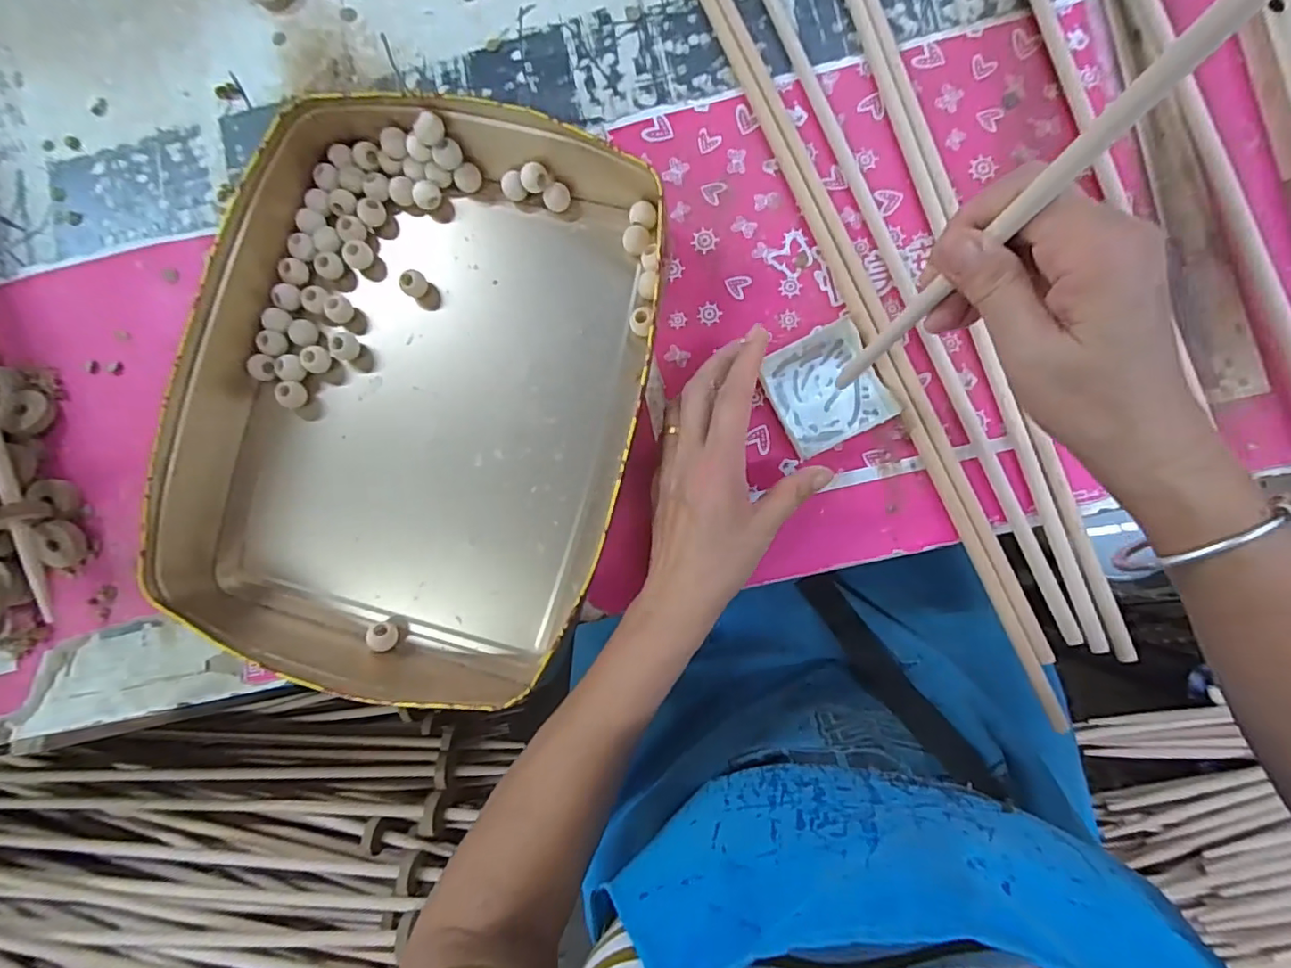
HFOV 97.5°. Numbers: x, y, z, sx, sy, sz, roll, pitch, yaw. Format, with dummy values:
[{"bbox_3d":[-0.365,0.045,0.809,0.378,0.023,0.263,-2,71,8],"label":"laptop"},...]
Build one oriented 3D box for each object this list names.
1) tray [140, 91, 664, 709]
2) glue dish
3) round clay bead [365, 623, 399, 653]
[{"bbox_3d":[-0.158,-0.061,0.390,0.290,0.056,0.388,14,87,5],"label":"tray"},{"bbox_3d":[0.125,-0.067,0.395,0.073,0.009,0.075,-25,85,2],"label":"glue dish"},{"bbox_3d":[-0.183,0.107,0.396,0.020,0.019,0.019,0,86,4],"label":"round clay bead"}]

